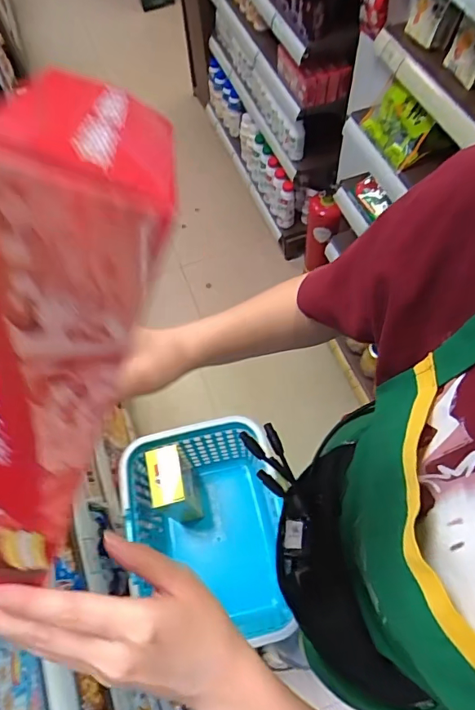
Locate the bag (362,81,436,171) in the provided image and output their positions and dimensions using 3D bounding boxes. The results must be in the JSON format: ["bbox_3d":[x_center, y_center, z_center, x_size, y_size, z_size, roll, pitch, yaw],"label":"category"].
[{"bbox_3d":[0.352,-0.517,1.041,0.052,0.129,0.192,-1,58,-24],"label":"bag"}]

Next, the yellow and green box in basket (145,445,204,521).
[{"bbox_3d":[-0.129,0.277,0.983,0.070,0.223,0.113,-17,63,-5],"label":"yellow and green box in basket"}]

